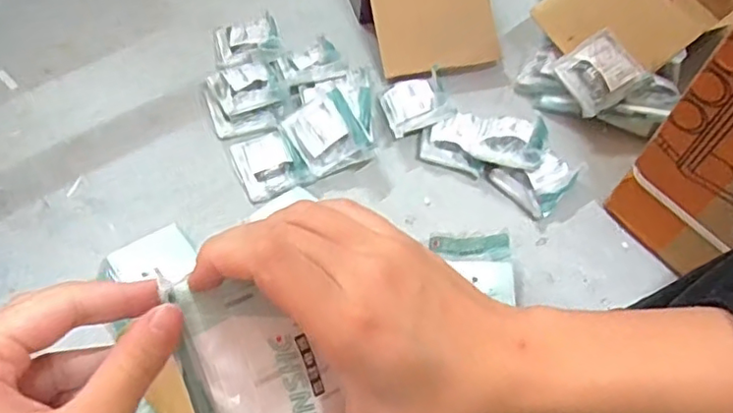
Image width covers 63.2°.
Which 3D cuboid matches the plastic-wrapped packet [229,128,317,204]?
[{"bbox_3d":[-0.127,-0.058,0.779,0.084,0.015,0.096,-26,73,0],"label":"plastic-wrapped packet"}]

